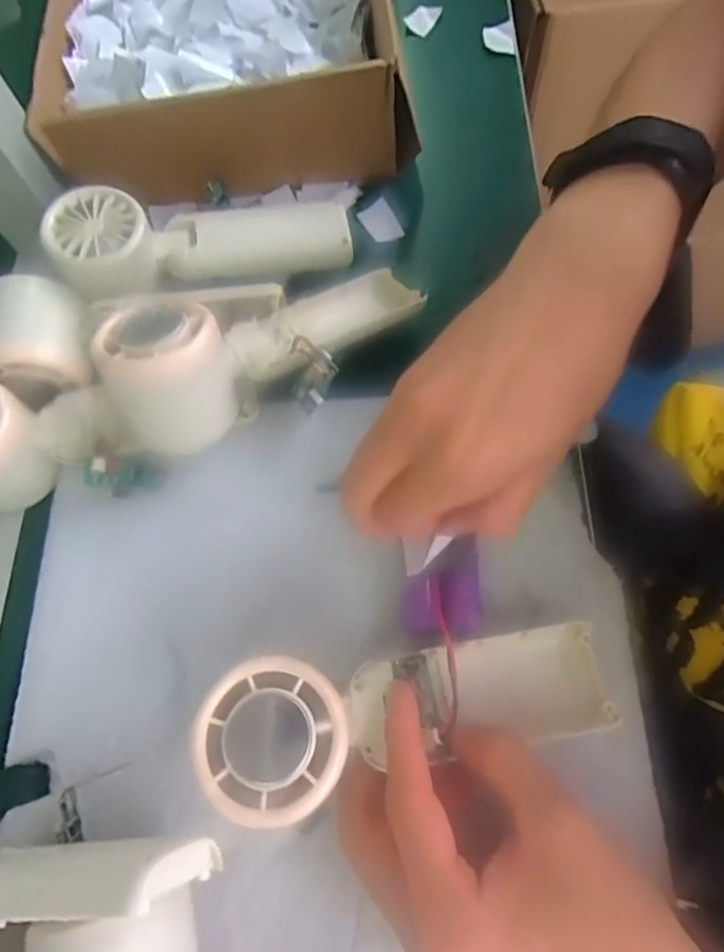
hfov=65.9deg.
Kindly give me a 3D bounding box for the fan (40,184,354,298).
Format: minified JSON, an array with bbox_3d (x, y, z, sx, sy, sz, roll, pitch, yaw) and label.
[{"bbox_3d":[-0.087,-0.129,0.317,0.162,0.046,0.061,-5,71,0],"label":"fan"}]

